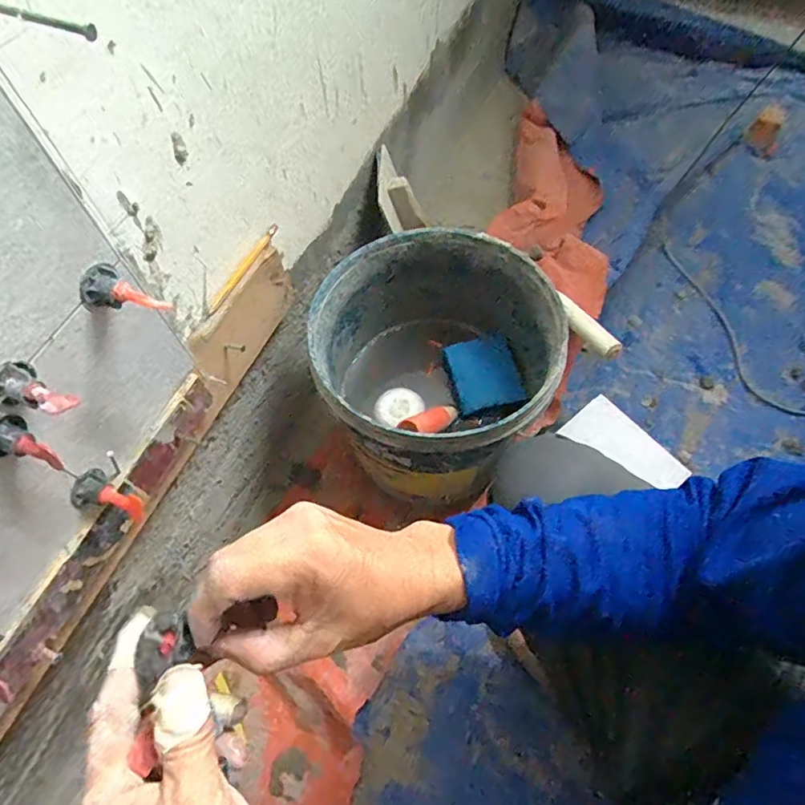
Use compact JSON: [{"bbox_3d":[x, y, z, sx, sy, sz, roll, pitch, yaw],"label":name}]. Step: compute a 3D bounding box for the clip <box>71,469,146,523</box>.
[{"bbox_3d":[-0.244,0.083,0.443,0.057,0.030,0.033,23,65,13],"label":"clip"}]

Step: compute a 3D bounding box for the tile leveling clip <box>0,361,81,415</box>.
[{"bbox_3d":[-0.241,-0.004,0.343,0.049,0.028,0.033,25,65,14],"label":"tile leveling clip"}]

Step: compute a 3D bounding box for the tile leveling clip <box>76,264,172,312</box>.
[{"bbox_3d":[-0.200,-0.074,0.379,0.059,0.029,0.033,28,66,16],"label":"tile leveling clip"}]

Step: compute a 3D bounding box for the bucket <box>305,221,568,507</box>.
[{"bbox_3d":[0.042,-0.027,0.748,0.289,0.285,0.296,-1,62,1],"label":"bucket"}]

